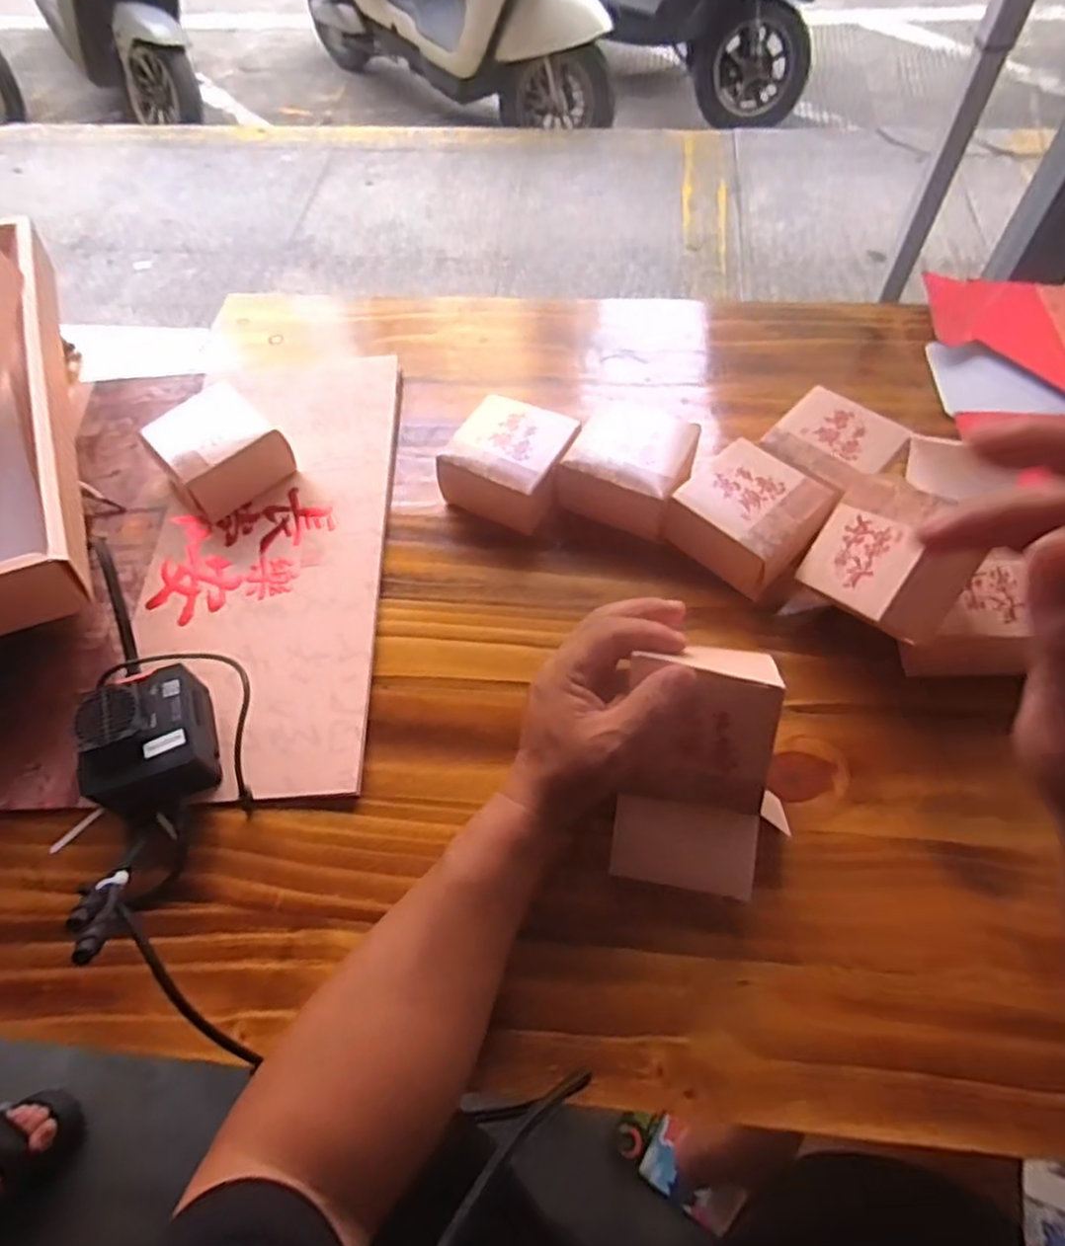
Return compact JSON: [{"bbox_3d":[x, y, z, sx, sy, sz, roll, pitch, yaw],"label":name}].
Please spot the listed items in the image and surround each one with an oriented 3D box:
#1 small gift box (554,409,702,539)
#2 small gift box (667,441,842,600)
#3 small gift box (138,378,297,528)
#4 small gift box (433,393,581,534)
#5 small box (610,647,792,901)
[{"bbox_3d":[0.081,-0.124,0.565,0.095,0.065,0.099,22,63,17],"label":"small gift box"},{"bbox_3d":[0.163,-0.079,0.523,0.090,0.049,0.087,39,69,22],"label":"small gift box"},{"bbox_3d":[-0.261,-0.143,0.584,0.092,0.063,0.074,-40,66,-18],"label":"small gift box"},{"bbox_3d":[-0.018,-0.127,0.569,0.094,0.058,0.090,21,64,14],"label":"small gift box"},{"bbox_3d":[0.097,0.088,0.418,0.086,0.146,0.051,6,15,10],"label":"small box"}]

